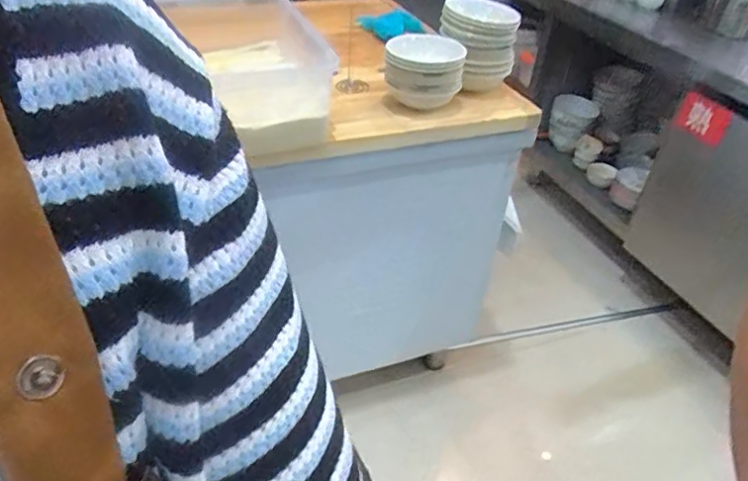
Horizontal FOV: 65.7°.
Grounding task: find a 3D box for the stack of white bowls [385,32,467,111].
[{"bbox_3d":[0.098,-0.330,1.125,0.146,0.109,0.169,9,38,6],"label":"stack of white bowls"}]

